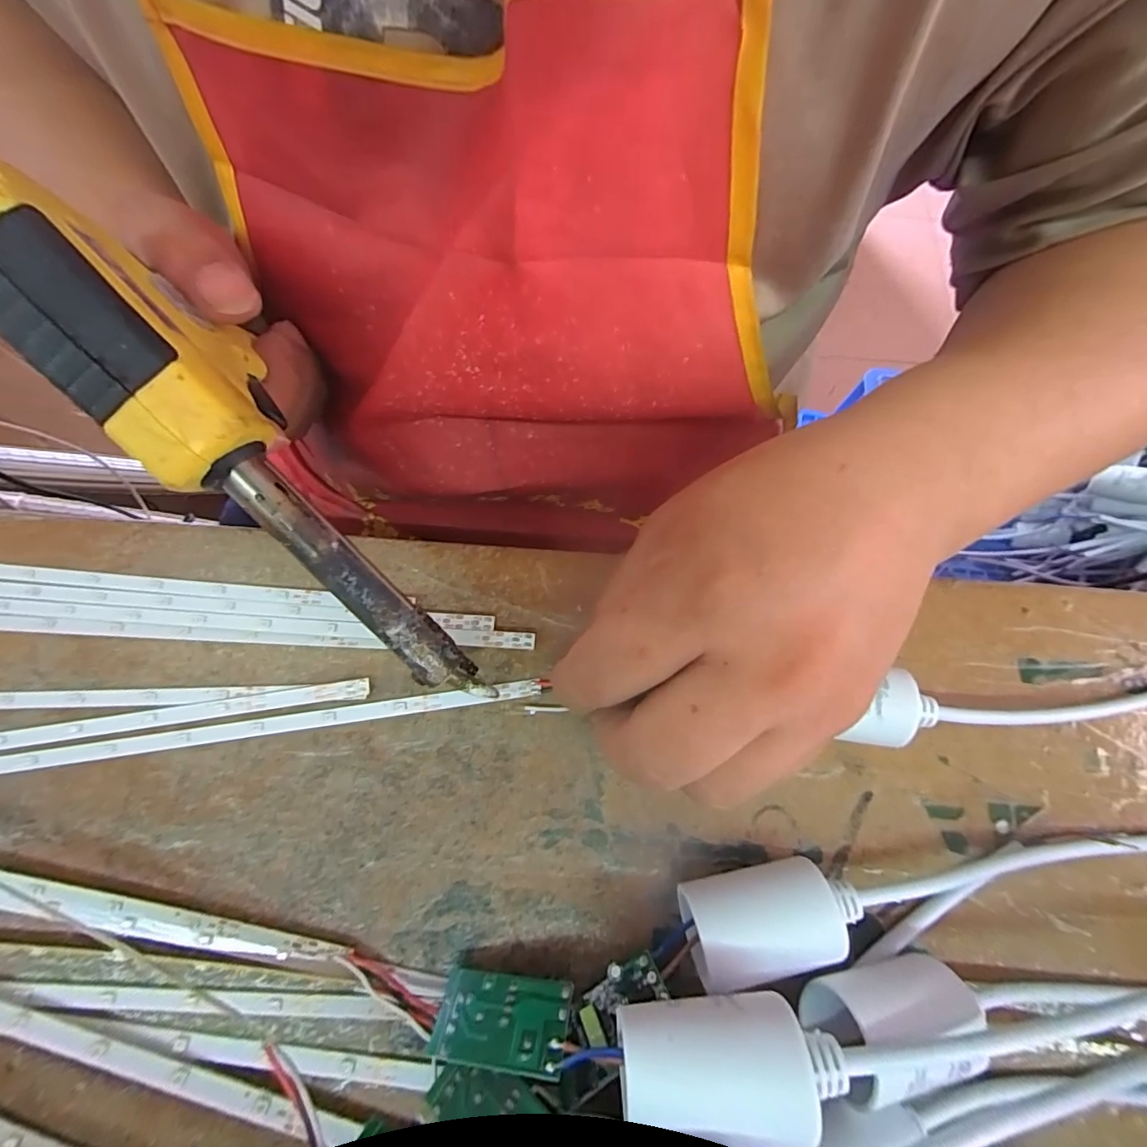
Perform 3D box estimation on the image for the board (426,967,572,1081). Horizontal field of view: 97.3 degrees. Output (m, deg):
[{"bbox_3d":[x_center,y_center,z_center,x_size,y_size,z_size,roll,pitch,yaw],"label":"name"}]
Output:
[{"bbox_3d":[-0.021,0.126,0.144,0.039,0.004,0.021,-4,33,15],"label":"board"}]

